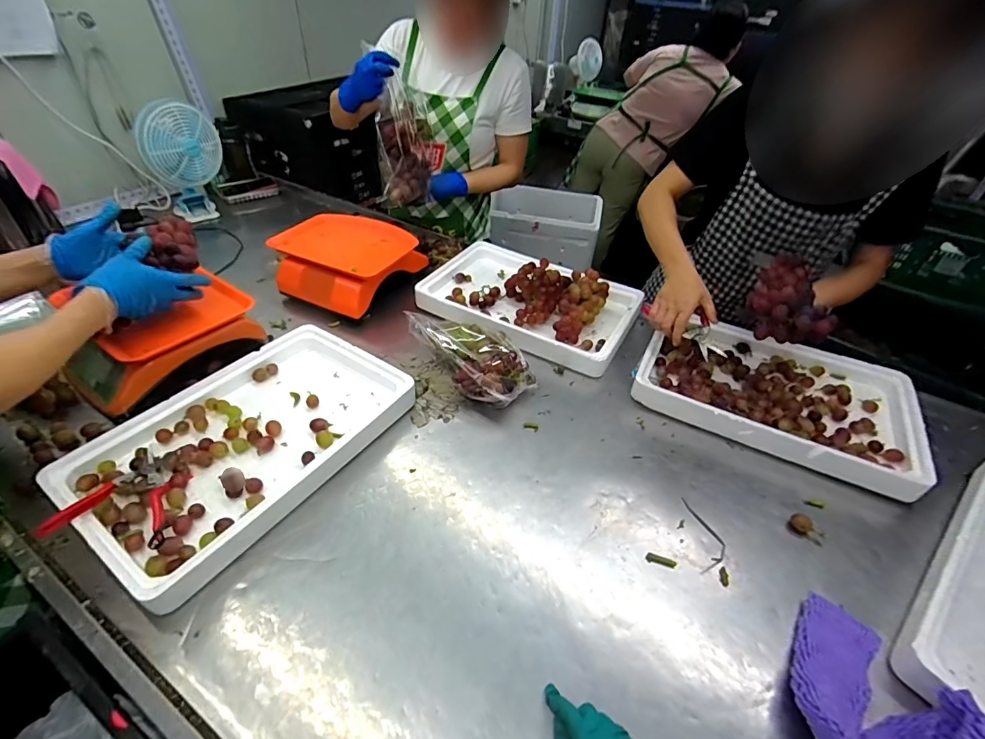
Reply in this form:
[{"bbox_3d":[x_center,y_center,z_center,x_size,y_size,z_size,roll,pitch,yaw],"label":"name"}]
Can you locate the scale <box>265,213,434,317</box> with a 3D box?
[{"bbox_3d":[-0.351,-0.274,1.112,0.304,0.099,0.301,20,43,18],"label":"scale"}]

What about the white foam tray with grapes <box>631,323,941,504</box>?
[{"bbox_3d":[0.572,0.035,0.934,0.502,0.051,0.344,22,44,20],"label":"white foam tray with grapes"}]

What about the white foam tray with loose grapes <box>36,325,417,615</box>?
[{"bbox_3d":[-0.387,0.094,0.738,0.328,0.049,0.470,26,45,23],"label":"white foam tray with loose grapes"}]

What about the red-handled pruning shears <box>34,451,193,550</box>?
[{"bbox_3d":[-0.477,0.172,0.623,0.146,0.040,0.158,9,41,5],"label":"red-handled pruning shears"}]

